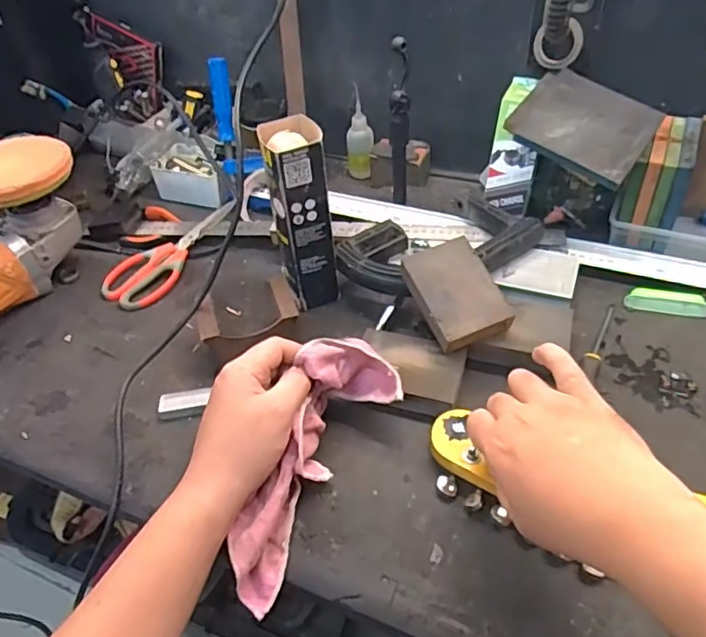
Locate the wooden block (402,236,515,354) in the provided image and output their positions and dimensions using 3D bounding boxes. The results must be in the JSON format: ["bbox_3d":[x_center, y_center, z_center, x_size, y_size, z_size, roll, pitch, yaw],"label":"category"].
[{"bbox_3d":[0.096,-0.026,0.554,0.073,0.020,0.102,-19,62,-12],"label":"wooden block"}]

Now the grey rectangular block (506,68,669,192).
[{"bbox_3d":[0.239,-0.204,0.608,0.132,0.015,0.099,32,77,19],"label":"grey rectangular block"}]

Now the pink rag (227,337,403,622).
[{"bbox_3d":[-0.033,0.120,0.476,0.082,0.050,0.220,17,63,21],"label":"pink rag"}]

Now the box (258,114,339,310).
[{"bbox_3d":[-0.052,-0.105,0.602,0.057,0.181,0.075,-8,45,-3],"label":"box"}]

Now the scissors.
[{"bbox_3d":[-0.222,-0.088,0.720,0.074,0.016,0.203,17,48,21],"label":"scissors"}]

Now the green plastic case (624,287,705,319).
[{"bbox_3d":[0.326,-0.017,0.605,0.081,0.009,0.029,8,45,13],"label":"green plastic case"}]

